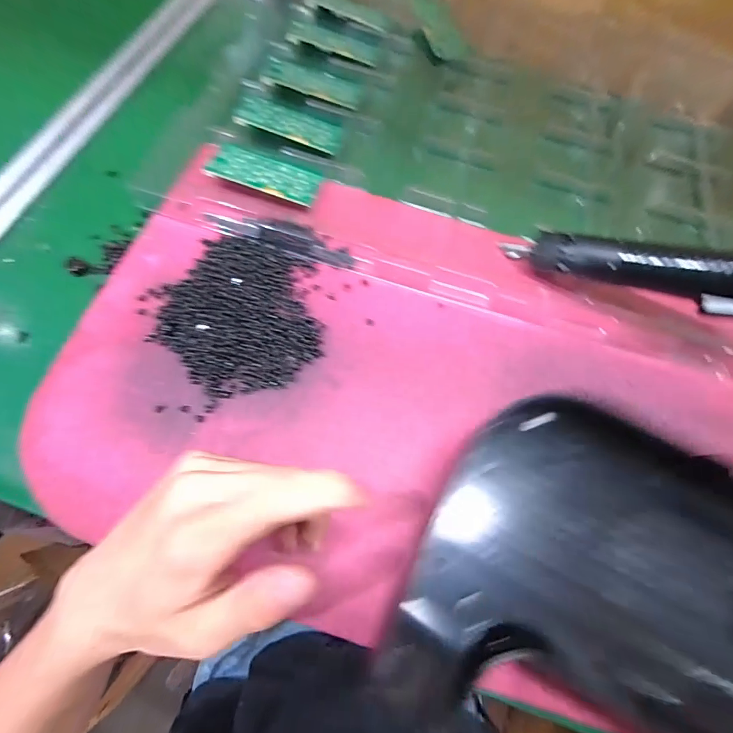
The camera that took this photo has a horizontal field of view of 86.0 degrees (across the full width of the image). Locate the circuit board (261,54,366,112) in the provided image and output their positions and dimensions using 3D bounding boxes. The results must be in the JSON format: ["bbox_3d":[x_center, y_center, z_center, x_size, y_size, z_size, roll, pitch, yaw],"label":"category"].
[{"bbox_3d":[-0.053,-0.289,0.399,0.096,0.004,0.045,14,67,-6],"label":"circuit board"}]

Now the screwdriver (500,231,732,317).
[{"bbox_3d":[0.214,-0.069,0.286,0.218,0.029,0.031,21,68,30],"label":"screwdriver"}]

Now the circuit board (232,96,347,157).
[{"bbox_3d":[-0.072,-0.228,0.370,0.098,0.004,0.042,19,65,-1],"label":"circuit board"}]

